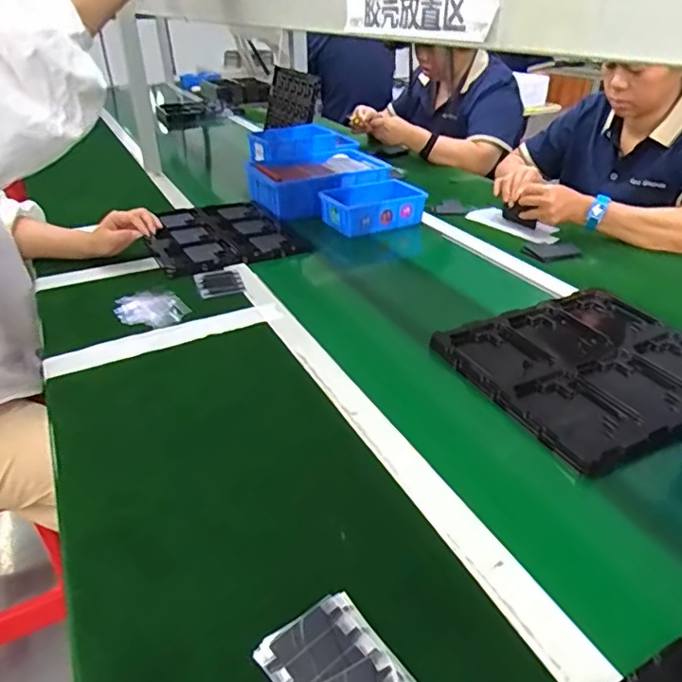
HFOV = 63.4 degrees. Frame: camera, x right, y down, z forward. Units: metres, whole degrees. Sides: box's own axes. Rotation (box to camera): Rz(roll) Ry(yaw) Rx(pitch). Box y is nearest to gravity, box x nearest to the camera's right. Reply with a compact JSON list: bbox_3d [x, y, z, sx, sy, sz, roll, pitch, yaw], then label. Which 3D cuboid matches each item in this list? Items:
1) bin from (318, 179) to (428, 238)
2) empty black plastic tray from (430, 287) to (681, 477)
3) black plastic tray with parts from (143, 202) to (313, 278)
[{"bbox_3d":[0.063,-0.283,1.167,0.199,0.065,0.137,-15,35,-22],"label":"bin"},{"bbox_3d":[0.332,0.028,0.710,0.323,0.023,0.300,-16,35,-22],"label":"empty black plastic tray"},{"bbox_3d":[-0.236,-0.211,1.077,0.261,0.026,0.300,-14,35,-21],"label":"black plastic tray with parts"}]

